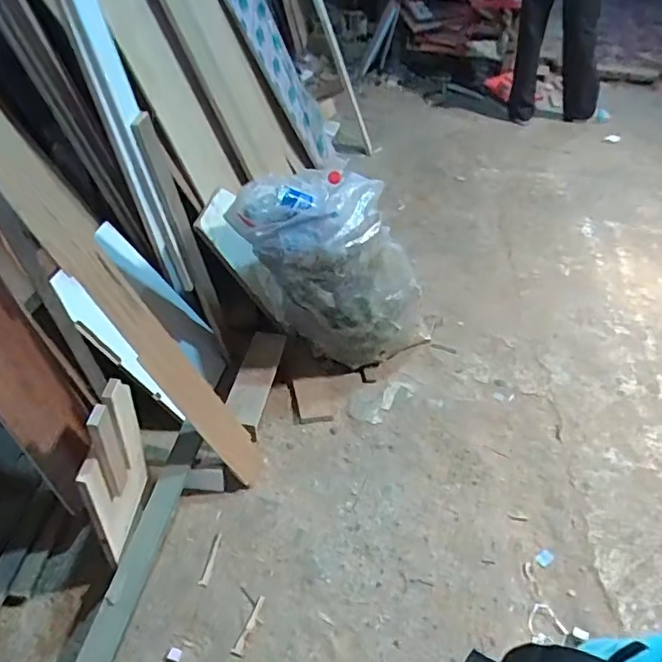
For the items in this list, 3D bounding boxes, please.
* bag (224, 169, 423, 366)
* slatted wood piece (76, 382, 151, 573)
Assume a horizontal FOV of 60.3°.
[{"bbox_3d":[0.017,-0.160,1.551,0.480,0.499,0.330,14,43,10],"label":"bag"},{"bbox_3d":[-0.414,0.262,1.117,0.039,0.370,0.230,7,42,3],"label":"slatted wood piece"}]

